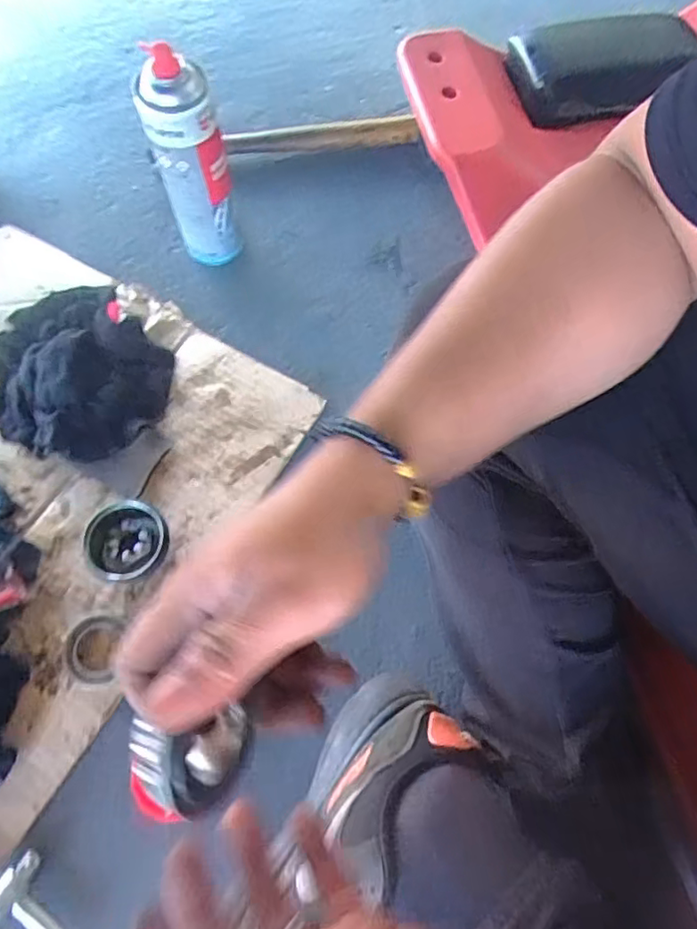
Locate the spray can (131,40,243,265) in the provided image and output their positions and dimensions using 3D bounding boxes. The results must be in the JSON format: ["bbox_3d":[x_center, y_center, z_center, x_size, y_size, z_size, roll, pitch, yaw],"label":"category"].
[{"bbox_3d":[-0.151,-0.283,0.573,0.060,0.217,0.064,0,69,-1],"label":"spray can"}]

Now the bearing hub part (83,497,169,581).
[{"bbox_3d":[-0.194,0.071,0.526,0.064,0.041,0.069,0,69,-1],"label":"bearing hub part"}]

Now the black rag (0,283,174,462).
[{"bbox_3d":[-0.274,-0.091,0.590,0.178,0.034,0.167,43,74,14],"label":"black rag"}]

